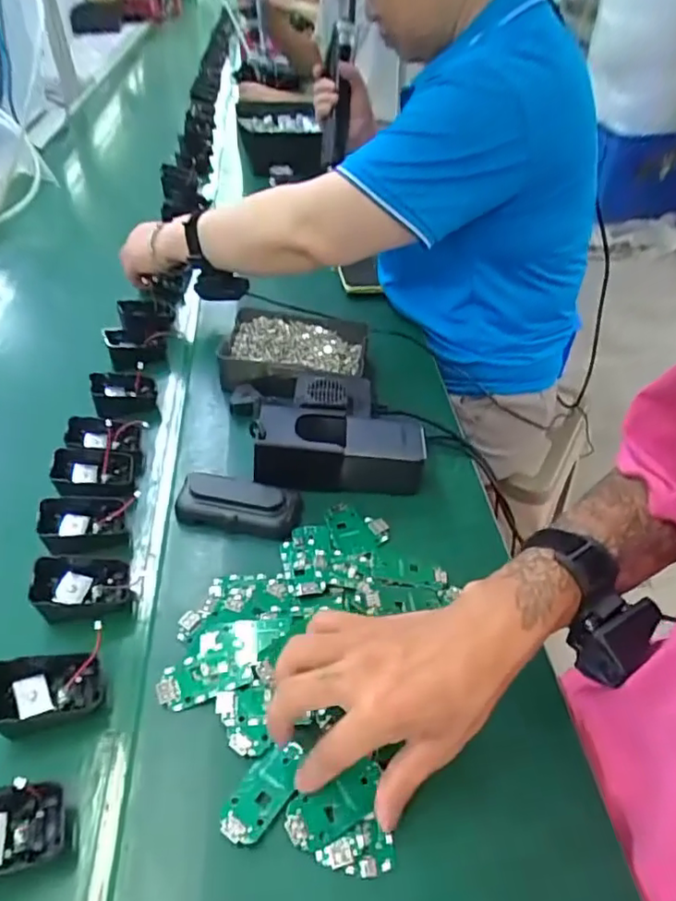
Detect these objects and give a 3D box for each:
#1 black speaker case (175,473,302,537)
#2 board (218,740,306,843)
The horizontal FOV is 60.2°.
[{"bbox_3d":[-0.087,0.045,0.514,0.102,0.022,0.051,7,44,6],"label":"black speaker case"},{"bbox_3d":[-0.044,0.207,0.355,0.029,0.008,0.063,29,51,26],"label":"board"}]

